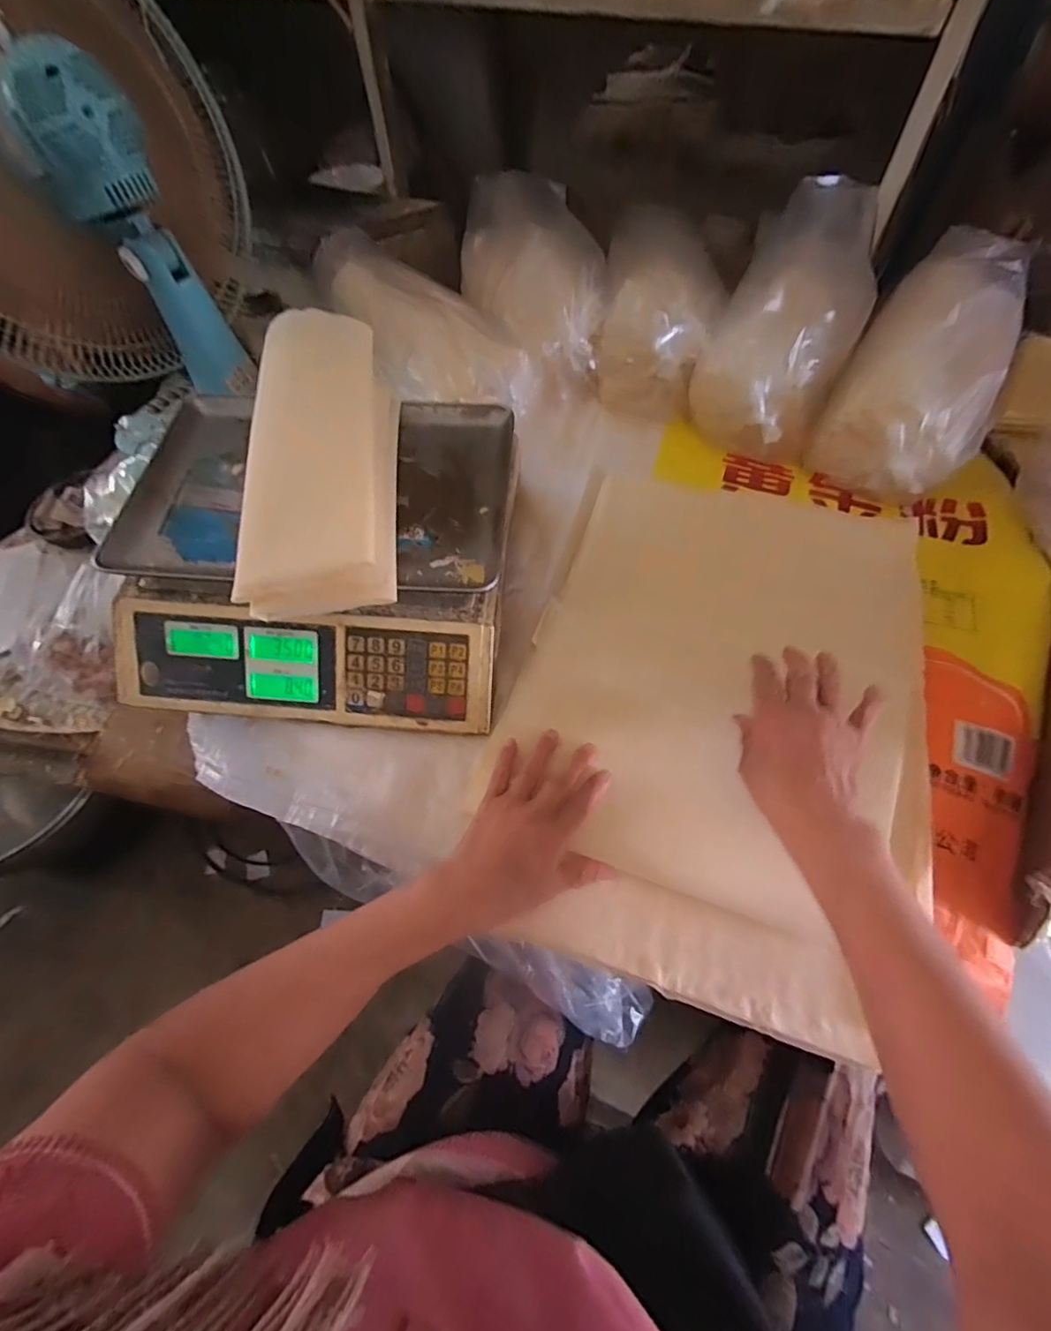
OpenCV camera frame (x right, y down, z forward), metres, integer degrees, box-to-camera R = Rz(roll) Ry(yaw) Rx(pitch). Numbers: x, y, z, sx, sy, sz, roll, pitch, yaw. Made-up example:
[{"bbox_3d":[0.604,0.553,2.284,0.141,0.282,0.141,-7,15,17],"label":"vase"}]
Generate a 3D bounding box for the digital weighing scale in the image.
[{"bbox_3d":[-0.182,-0.109,0.511,0.333,0.108,0.313,4,60,5],"label":"digital weighing scale"}]

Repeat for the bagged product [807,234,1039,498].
[{"bbox_3d":[0.440,-0.335,0.576,0.148,0.102,0.316,28,84,18],"label":"bagged product"}]

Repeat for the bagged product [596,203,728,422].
[{"bbox_3d":[0.166,-0.425,0.658,0.141,0.127,0.213,10,61,8],"label":"bagged product"}]

